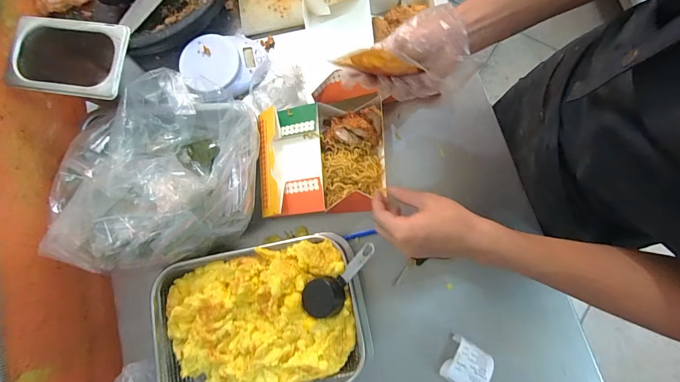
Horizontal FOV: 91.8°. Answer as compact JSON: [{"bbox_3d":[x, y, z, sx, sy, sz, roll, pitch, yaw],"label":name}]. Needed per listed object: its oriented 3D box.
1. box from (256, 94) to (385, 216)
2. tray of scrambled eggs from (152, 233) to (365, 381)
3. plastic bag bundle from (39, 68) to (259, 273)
[{"bbox_3d":[-0.028,-0.052,0.527,0.202,0.062,0.174,-3,80,4],"label":"box"},{"bbox_3d":[-0.121,0.190,0.492,0.295,0.067,0.213,-13,79,2],"label":"tray of scrambled eggs"},{"bbox_3d":[-0.280,-0.032,0.520,0.325,0.094,0.284,-21,79,0],"label":"plastic bag bundle"}]

